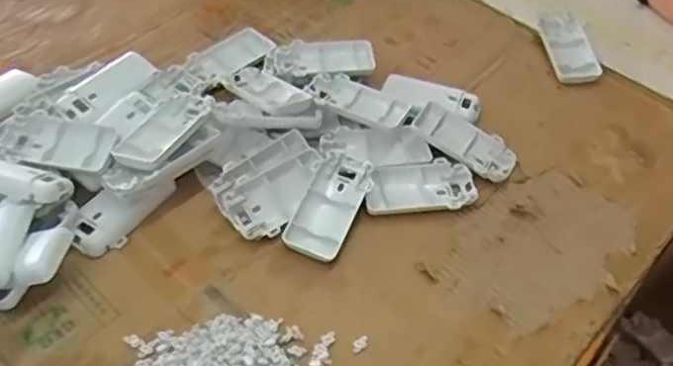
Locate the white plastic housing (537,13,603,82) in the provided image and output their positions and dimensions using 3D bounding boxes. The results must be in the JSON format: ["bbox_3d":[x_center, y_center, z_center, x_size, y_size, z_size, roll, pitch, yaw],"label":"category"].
[{"bbox_3d":[0.243,-0.146,0.714,0.044,0.020,0.096,-9,53,-9],"label":"white plastic housing"}]

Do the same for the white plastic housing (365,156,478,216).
[{"bbox_3d":[0.071,0.003,0.581,0.094,0.012,0.050,-5,53,-6],"label":"white plastic housing"}]

